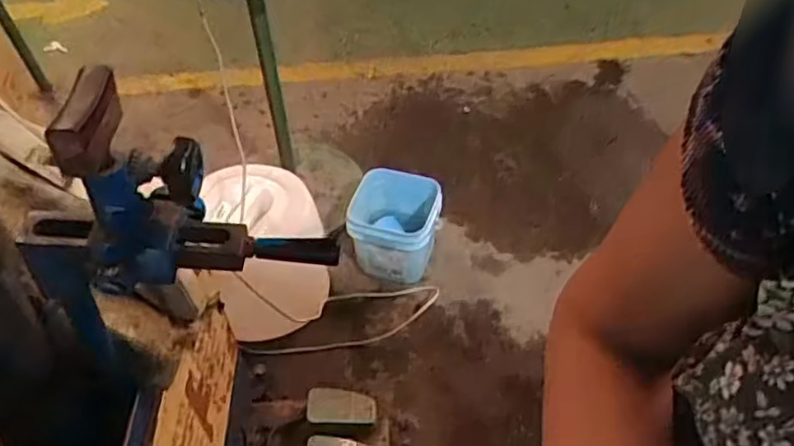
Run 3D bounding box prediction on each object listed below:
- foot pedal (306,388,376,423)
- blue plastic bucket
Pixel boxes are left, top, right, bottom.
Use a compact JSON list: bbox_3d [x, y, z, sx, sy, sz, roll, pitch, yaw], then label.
[{"bbox_3d":[-0.112,0.372,1.315,0.139,0.021,0.068,5,82,-12],"label":"foot pedal"},{"bbox_3d":[-0.003,0.008,1.681,0.235,0.205,0.197,1,47,4],"label":"blue plastic bucket"}]

